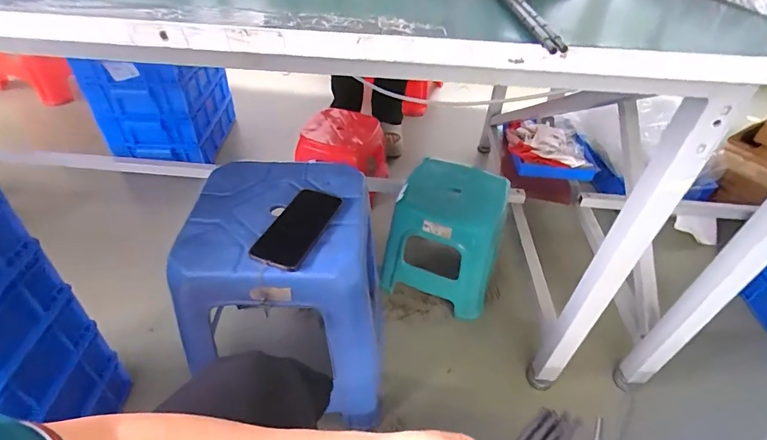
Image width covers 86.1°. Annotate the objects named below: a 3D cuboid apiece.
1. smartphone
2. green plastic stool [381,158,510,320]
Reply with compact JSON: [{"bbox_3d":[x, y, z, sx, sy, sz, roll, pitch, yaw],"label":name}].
[{"bbox_3d":[-0.127,0.007,0.609,0.083,0.011,0.156,14,45,20],"label":"smartphone"},{"bbox_3d":[0.151,0.038,1.000,0.247,0.256,0.234,15,44,11],"label":"green plastic stool"}]

